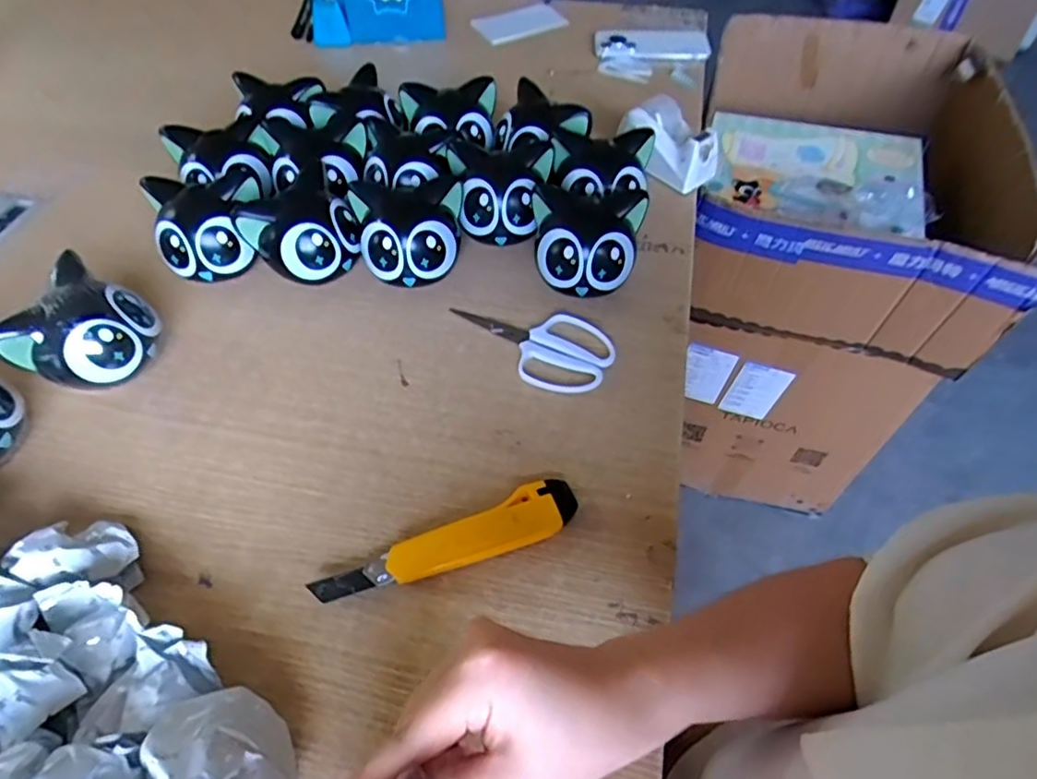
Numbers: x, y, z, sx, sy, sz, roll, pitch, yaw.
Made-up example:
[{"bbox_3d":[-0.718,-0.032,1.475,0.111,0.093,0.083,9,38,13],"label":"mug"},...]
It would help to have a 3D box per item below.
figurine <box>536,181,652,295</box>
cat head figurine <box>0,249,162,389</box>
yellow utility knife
[{"bbox_3d":[0.066,-0.130,0.561,0.101,0.077,0.086,0,54,1],"label":"figurine"},{"bbox_3d":[-0.347,-0.044,0.505,0.081,0.082,0.102,9,55,8],"label":"cat head figurine"},{"bbox_3d":[-0.047,0.109,0.426,0.184,0.019,0.037,-19,56,-12],"label":"yellow utility knife"}]

